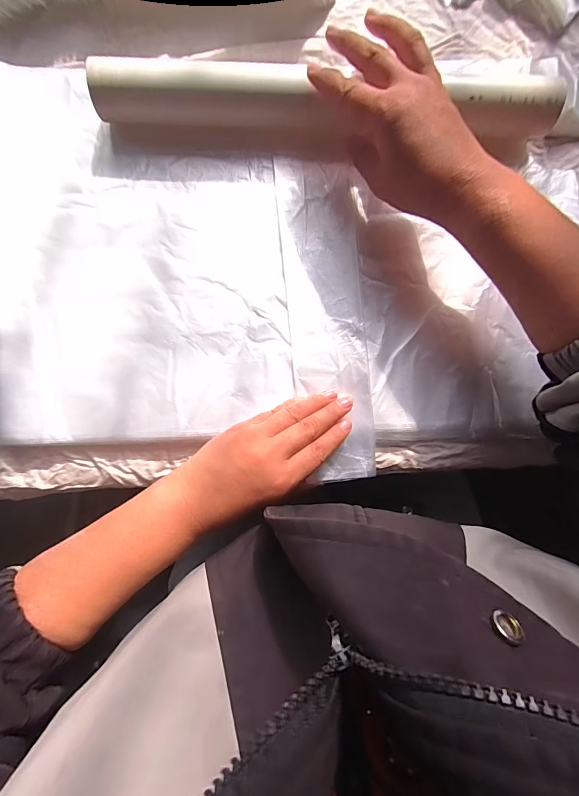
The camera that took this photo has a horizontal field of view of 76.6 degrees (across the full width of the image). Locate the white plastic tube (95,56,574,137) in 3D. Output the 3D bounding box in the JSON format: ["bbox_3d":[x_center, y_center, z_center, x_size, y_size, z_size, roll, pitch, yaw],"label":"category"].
[{"bbox_3d":[0.031,-0.233,0.287,0.357,0.038,0.035,3,88,0],"label":"white plastic tube"}]

